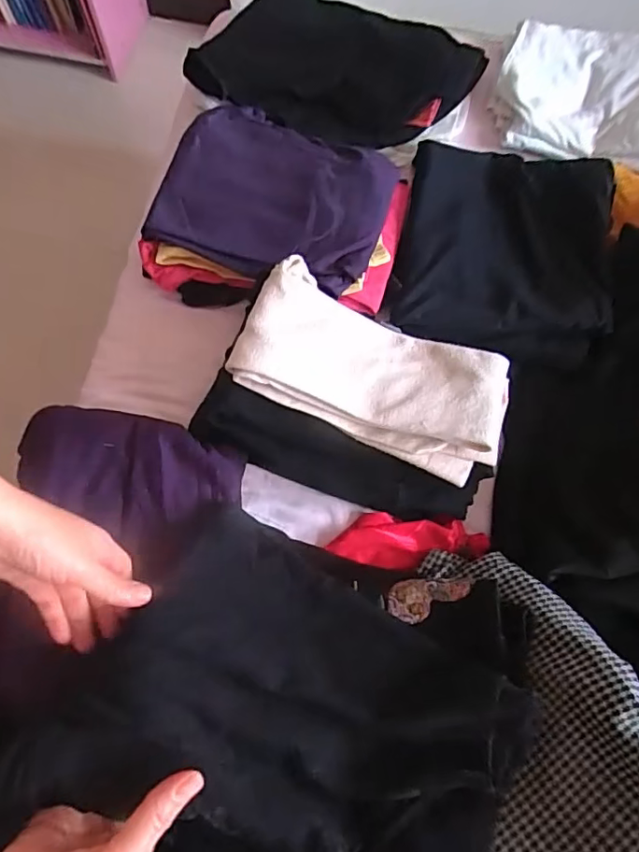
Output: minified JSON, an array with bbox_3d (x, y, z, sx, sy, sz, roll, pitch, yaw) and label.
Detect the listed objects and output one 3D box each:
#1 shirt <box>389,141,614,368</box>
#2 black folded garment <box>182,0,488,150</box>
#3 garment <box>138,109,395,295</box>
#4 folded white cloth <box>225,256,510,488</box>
[{"bbox_3d":[0.204,-0.192,0.598,0.225,0.044,0.289,10,72,6],"label":"shirt"},{"bbox_3d":[0.024,-0.456,0.672,0.301,0.043,0.234,29,71,8],"label":"black folded garment"},{"bbox_3d":[-0.049,-0.252,0.584,0.241,0.029,0.228,12,64,6],"label":"garment"},{"bbox_3d":[0.052,-0.051,0.484,0.243,0.050,0.123,22,70,5],"label":"folded white cloth"}]

